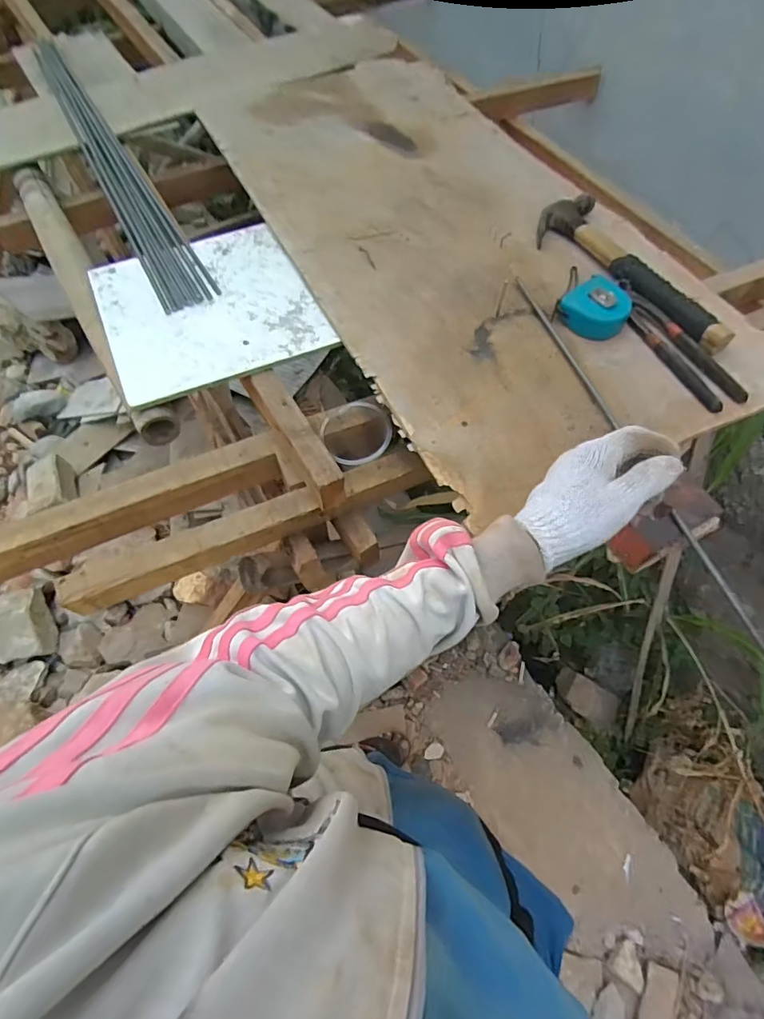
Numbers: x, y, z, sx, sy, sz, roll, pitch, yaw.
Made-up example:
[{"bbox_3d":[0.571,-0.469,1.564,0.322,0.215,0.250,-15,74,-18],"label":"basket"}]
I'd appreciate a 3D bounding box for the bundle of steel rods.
[{"bbox_3d":[-0.496,-0.641,0.888,0.078,0.016,0.939,-27,65,-14],"label":"bundle of steel rods"}]

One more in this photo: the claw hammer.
[{"bbox_3d":[0.351,-0.334,0.697,0.117,0.026,0.336,-24,64,-13],"label":"claw hammer"}]

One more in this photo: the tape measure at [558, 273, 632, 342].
[{"bbox_3d":[0.283,-0.265,0.653,0.081,0.039,0.078,-37,67,-19],"label":"tape measure"}]

